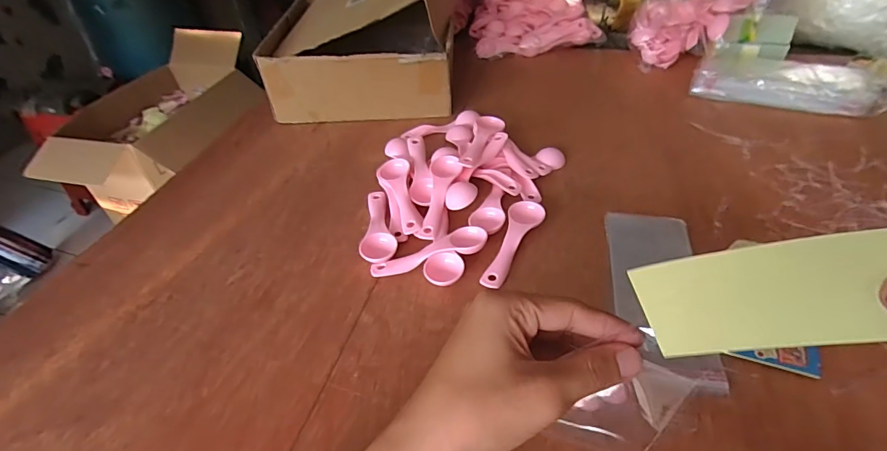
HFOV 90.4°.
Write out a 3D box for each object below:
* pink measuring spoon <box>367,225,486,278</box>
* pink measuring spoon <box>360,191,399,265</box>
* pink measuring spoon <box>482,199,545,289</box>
[{"bbox_3d":[-0.014,0.026,0.425,0.111,0.023,0.028,-9,41,-4],"label":"pink measuring spoon"},{"bbox_3d":[-0.069,-0.002,0.468,0.034,0.015,0.112,-8,41,-3],"label":"pink measuring spoon"},{"bbox_3d":[0.070,0.016,0.431,0.034,0.016,0.112,12,44,20],"label":"pink measuring spoon"}]

